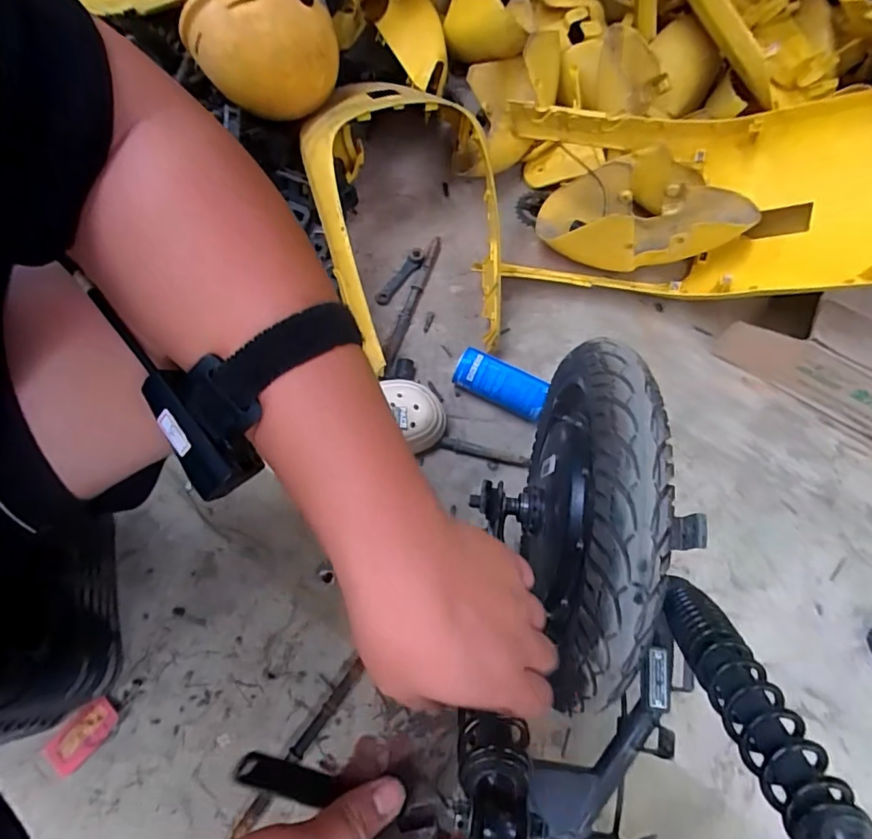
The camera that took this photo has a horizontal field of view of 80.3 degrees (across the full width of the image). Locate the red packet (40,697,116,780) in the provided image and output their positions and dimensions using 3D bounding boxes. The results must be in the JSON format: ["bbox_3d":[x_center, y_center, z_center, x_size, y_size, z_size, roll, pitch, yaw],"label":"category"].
[{"bbox_3d":[-0.452,0.404,0.658,0.053,0.012,0.090,42,74,12],"label":"red packet"}]

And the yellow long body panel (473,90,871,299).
[{"bbox_3d":[0.420,-0.368,0.813,0.628,0.224,0.318,13,70,2],"label":"yellow long body panel"}]

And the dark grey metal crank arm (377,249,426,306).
[{"bbox_3d":[-0.062,-0.248,0.914,0.033,0.022,0.130,31,72,9],"label":"dark grey metal crank arm"}]

